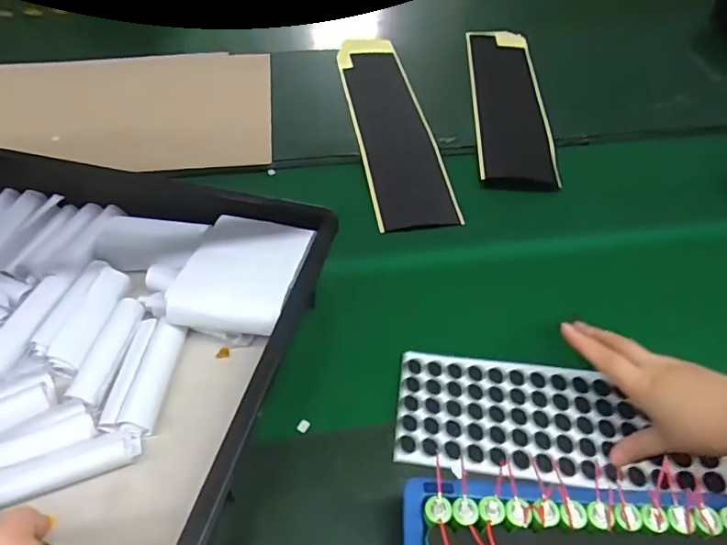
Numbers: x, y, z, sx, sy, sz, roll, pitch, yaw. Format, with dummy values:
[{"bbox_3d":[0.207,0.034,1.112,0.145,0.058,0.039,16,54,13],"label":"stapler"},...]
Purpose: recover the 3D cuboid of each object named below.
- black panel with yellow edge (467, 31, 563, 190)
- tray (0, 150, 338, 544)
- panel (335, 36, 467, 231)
[{"bbox_3d":[0.236,-0.295,0.846,0.112,0.005,0.455,5,49,3],"label":"black panel with yellow edge"},{"bbox_3d":[-0.359,0.031,0.521,0.554,0.081,0.385,12,50,9],"label":"tray"},{"bbox_3d":[0.037,-0.241,0.801,0.112,0.010,0.472,-7,50,-7],"label":"panel"}]

